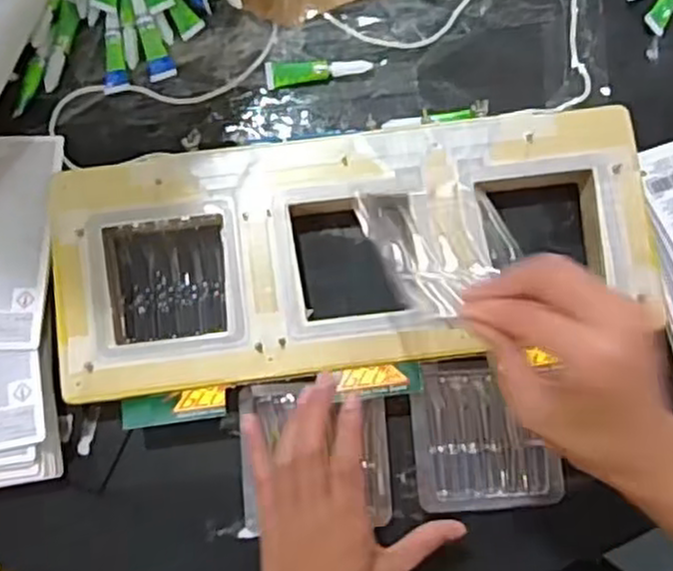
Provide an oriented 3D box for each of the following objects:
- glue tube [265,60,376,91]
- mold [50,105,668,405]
[{"bbox_3d":[-0.014,-0.170,0.589,0.083,0.008,0.019,-6,80,-1],"label":"glue tube"},{"bbox_3d":[0.012,-0.025,0.543,0.424,0.031,0.169,-7,80,-1],"label":"mold"}]

